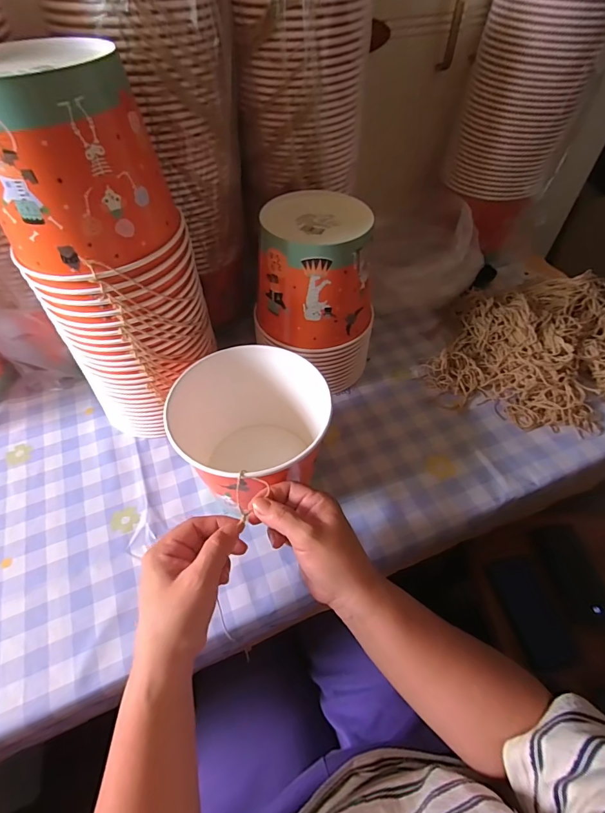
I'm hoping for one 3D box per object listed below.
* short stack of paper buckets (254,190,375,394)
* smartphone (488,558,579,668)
[{"bbox_3d":[0.019,-0.137,0.530,0.155,0.224,0.137,4,51,3],"label":"short stack of paper buckets"},{"bbox_3d":[0.377,0.333,0.658,0.074,0.011,0.161,-14,64,-5],"label":"smartphone"}]

